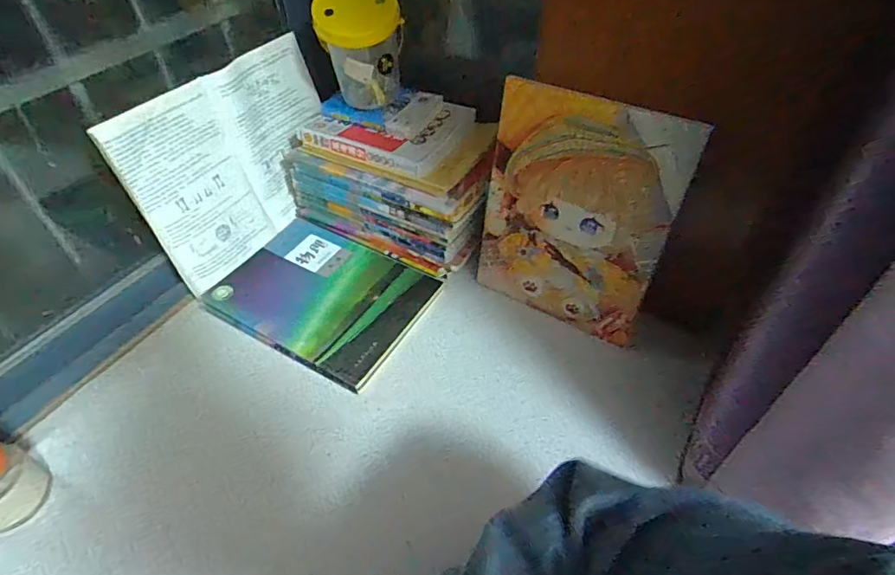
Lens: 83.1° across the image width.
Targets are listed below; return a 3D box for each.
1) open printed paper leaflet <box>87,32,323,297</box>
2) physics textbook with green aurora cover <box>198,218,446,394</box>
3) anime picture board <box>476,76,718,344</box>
[{"bbox_3d":[-0.311,-0.195,0.773,0.018,0.253,0.343,12,46,33],"label":"open printed paper leaflet"},{"bbox_3d":[-0.186,0.003,0.743,0.298,0.014,0.218,24,55,20],"label":"physics textbook with green aurora cover"},{"bbox_3d":[0.153,-0.083,0.630,0.222,0.298,0.007,24,40,23],"label":"anime picture board"}]

